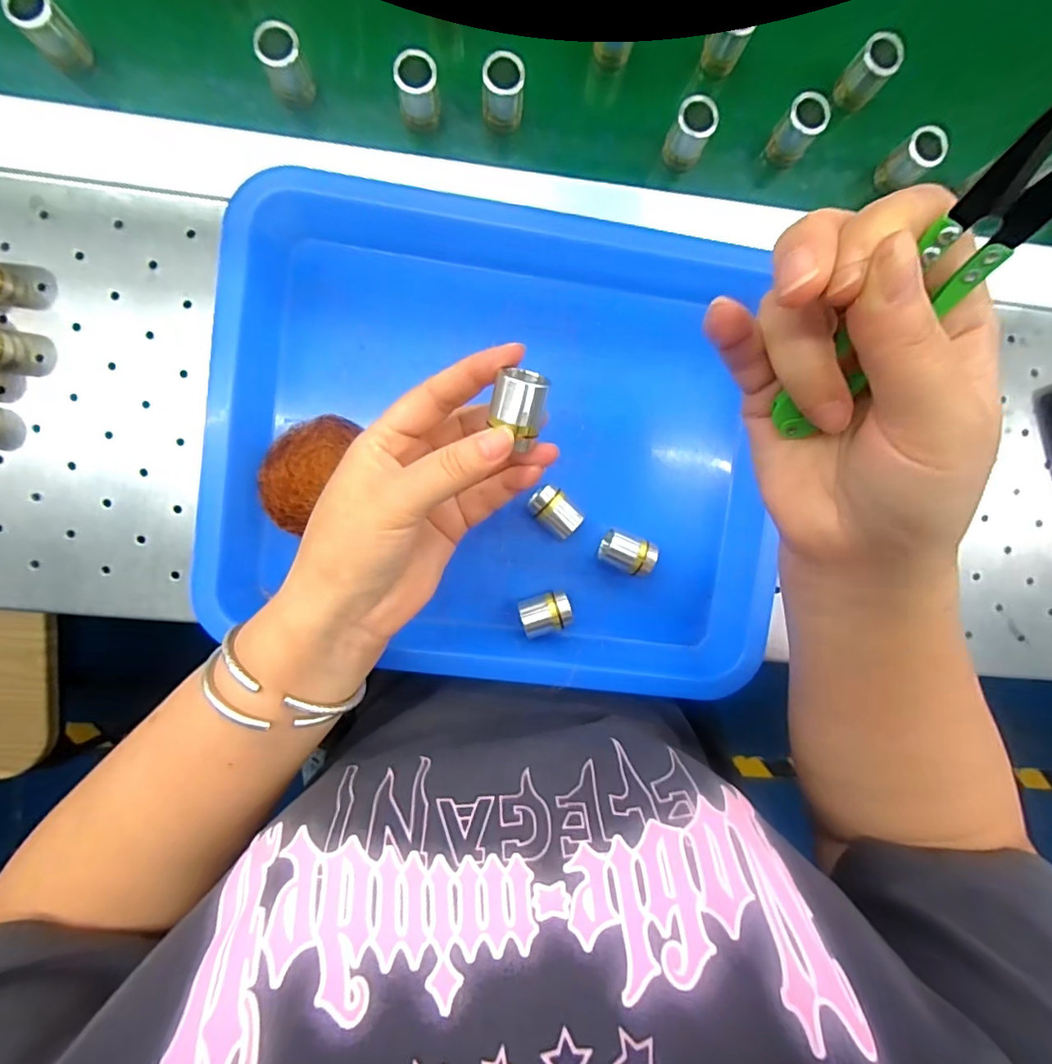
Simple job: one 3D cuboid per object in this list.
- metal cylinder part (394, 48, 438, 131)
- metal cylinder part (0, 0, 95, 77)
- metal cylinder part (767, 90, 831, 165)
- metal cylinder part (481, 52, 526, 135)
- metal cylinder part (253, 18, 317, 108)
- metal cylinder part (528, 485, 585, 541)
[{"bbox_3d":[-0.060,-0.246,0.287,0.021,0.034,0.019,-6,94,-5],"label":"metal cylinder part"},{"bbox_3d":[-0.253,-0.266,0.273,0.022,0.038,0.018,-41,96,-2],"label":"metal cylinder part"},{"bbox_3d":[0.165,-0.244,0.312,0.022,0.038,0.020,0,93,-5],"label":"metal cylinder part"},{"bbox_3d":[-0.013,-0.250,0.292,0.022,0.036,0.021,0,93,-5],"label":"metal cylinder part"},{"bbox_3d":[-0.132,-0.256,0.282,0.022,0.034,0.022,0,93,-5],"label":"metal cylinder part"},{"bbox_3d":[0.017,-0.012,0.303,0.021,0.022,0.032,-41,96,-2],"label":"metal cylinder part"}]

